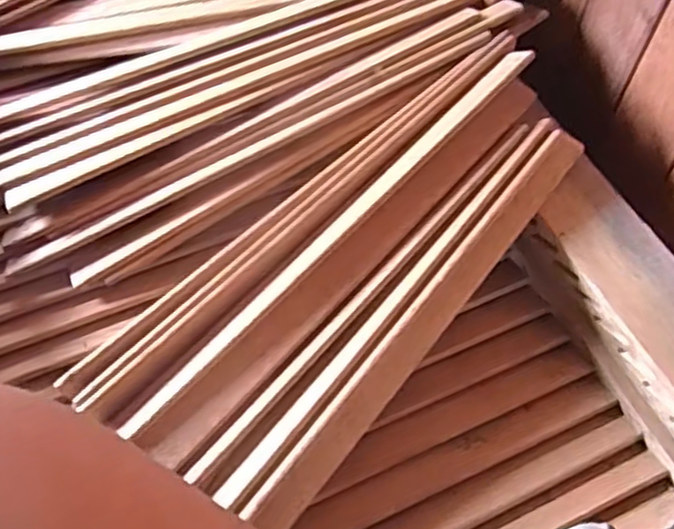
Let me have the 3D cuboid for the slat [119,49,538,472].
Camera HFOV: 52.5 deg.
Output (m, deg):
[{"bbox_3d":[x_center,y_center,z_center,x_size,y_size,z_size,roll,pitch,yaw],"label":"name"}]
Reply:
[{"bbox_3d":[0.014,-0.013,0.438,0.344,0.010,0.040,-45,95,-14],"label":"slat"}]

